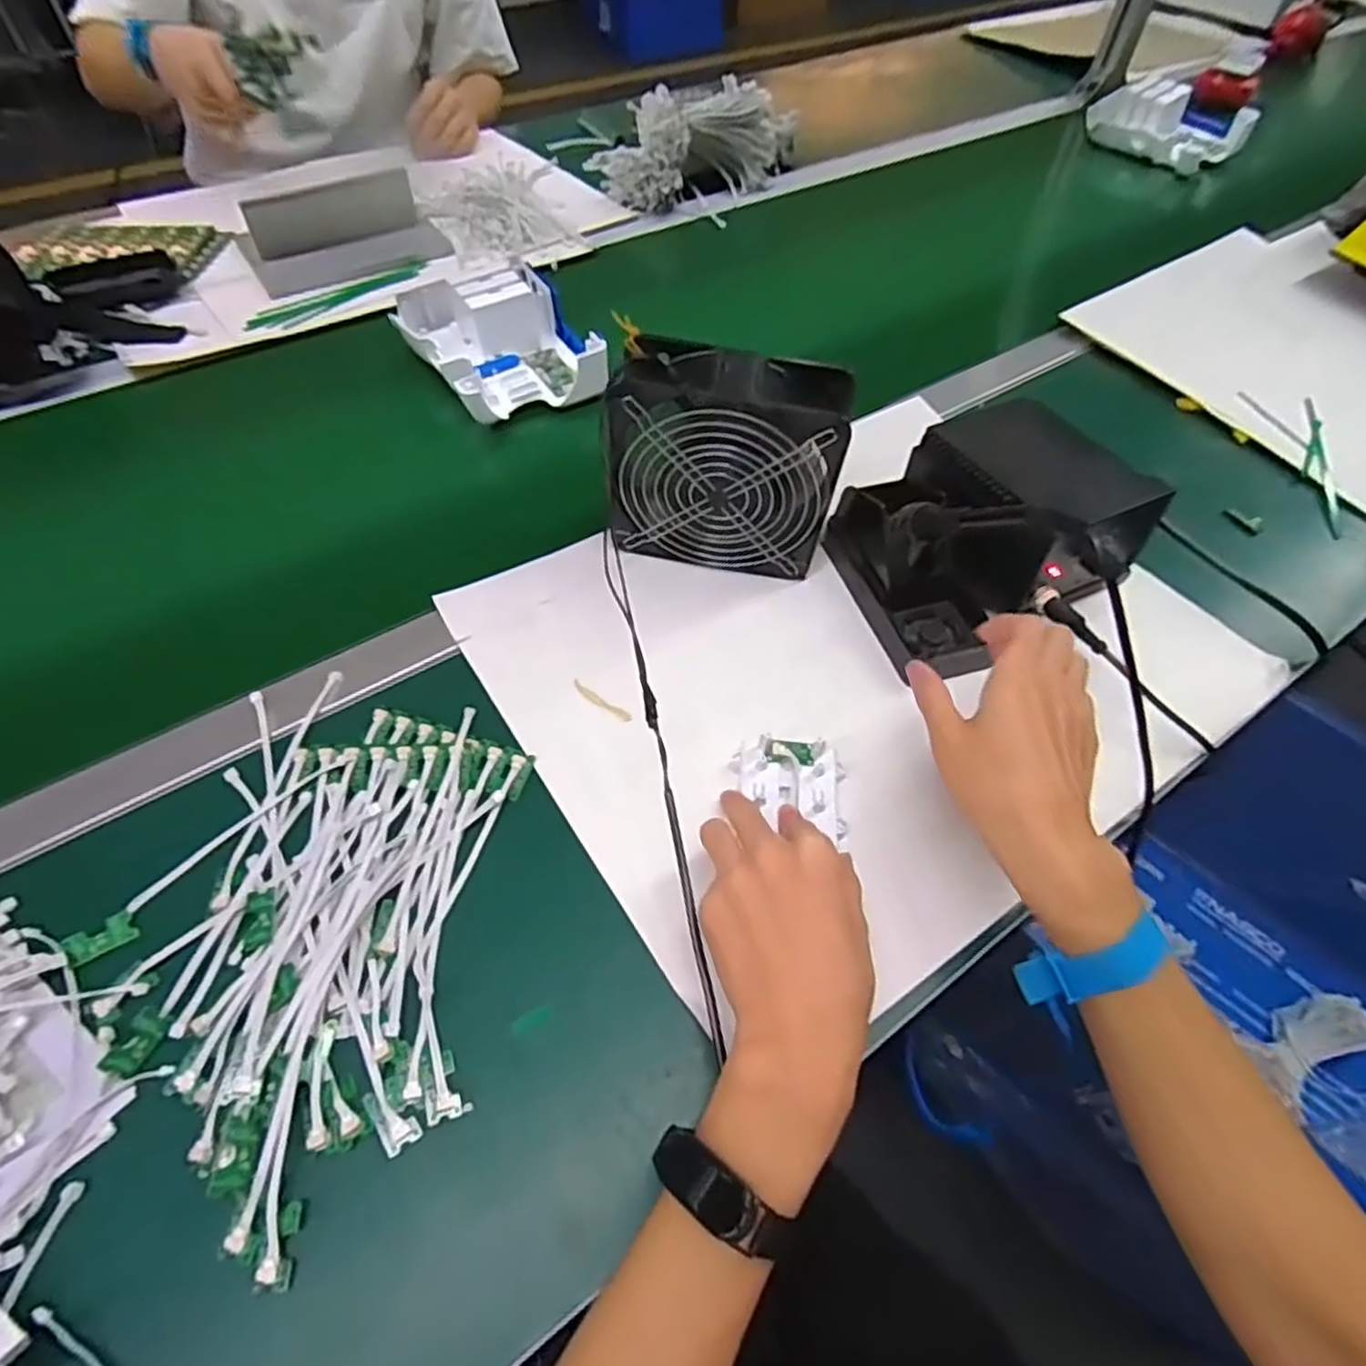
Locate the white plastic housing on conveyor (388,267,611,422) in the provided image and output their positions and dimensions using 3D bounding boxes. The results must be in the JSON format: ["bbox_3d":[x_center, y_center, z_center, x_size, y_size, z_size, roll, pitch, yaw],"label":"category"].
[{"bbox_3d":[-0.170,-0.321,0.672,0.140,0.051,0.174,-27,62,-20],"label":"white plastic housing on conveyor"}]

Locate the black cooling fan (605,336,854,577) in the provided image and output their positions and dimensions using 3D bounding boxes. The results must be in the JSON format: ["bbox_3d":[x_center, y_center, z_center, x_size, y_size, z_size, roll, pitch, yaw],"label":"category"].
[{"bbox_3d":[0.028,-0.152,0.516,0.154,0.145,0.058,8,56,2],"label":"black cooling fan"}]

